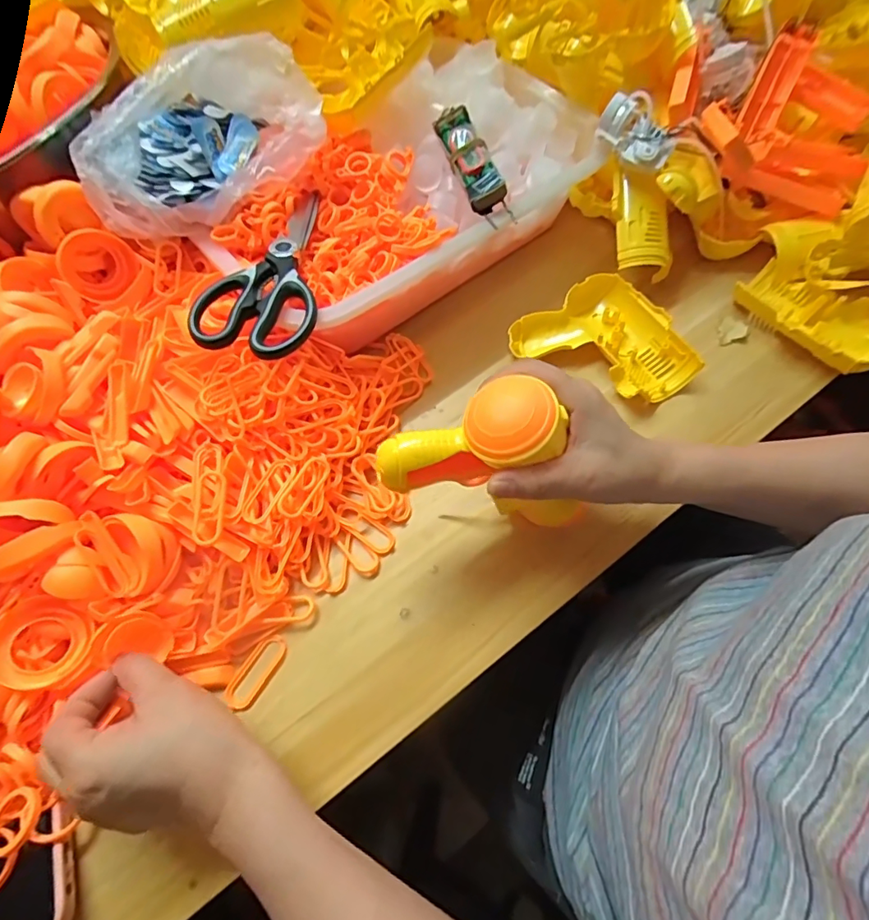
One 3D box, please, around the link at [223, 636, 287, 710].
[{"bbox_3d":[-0.128,0.152,0.355,0.021,0.006,0.053,28,69,16],"label":"link"}]

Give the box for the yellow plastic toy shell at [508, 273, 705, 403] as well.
[{"bbox_3d":[0.149,-0.099,0.438,0.119,0.030,0.129,-29,66,-10],"label":"yellow plastic toy shell"}]

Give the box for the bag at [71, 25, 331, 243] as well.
[{"bbox_3d":[-0.187,-0.269,0.401,0.188,0.075,0.122,-19,65,-5],"label":"bag"}]

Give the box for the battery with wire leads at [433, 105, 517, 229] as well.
[{"bbox_3d":[0.031,-0.258,0.424,0.029,0.025,0.137,-17,65,-4],"label":"battery with wire leads"}]

